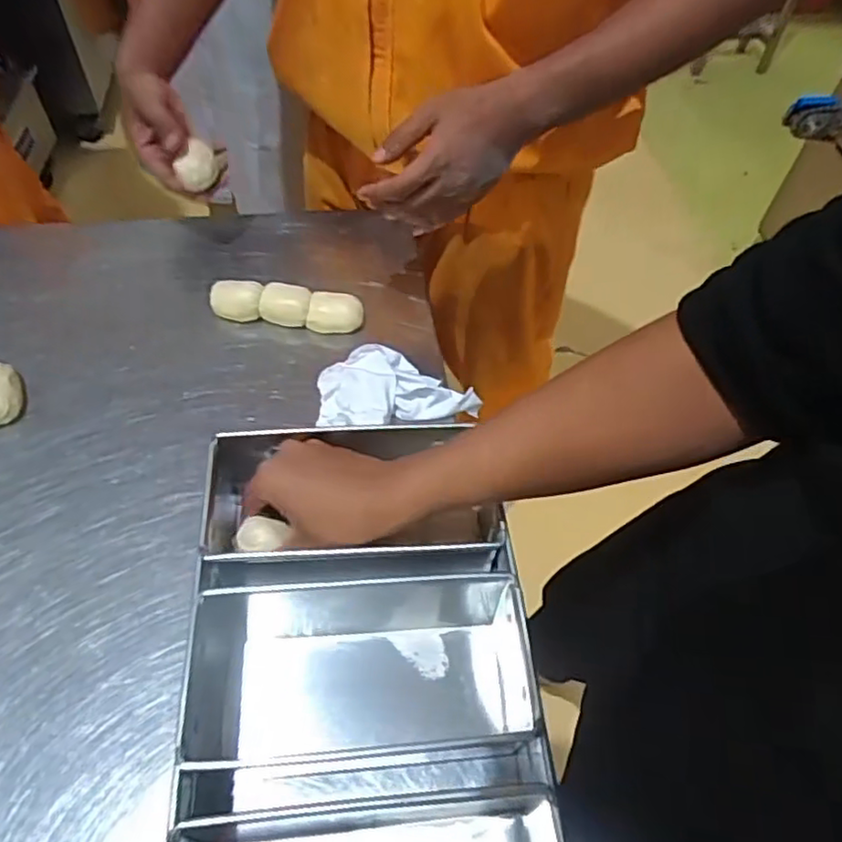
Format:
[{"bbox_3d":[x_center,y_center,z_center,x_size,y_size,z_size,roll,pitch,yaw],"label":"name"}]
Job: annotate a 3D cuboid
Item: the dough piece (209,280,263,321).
[{"bbox_3d":[-0.190,-0.122,0.671,0.053,0.035,0.033,10,54,5],"label":"dough piece"}]

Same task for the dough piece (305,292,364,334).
[{"bbox_3d":[-0.088,-0.109,0.667,0.055,0.037,0.030,-4,55,-6],"label":"dough piece"}]

